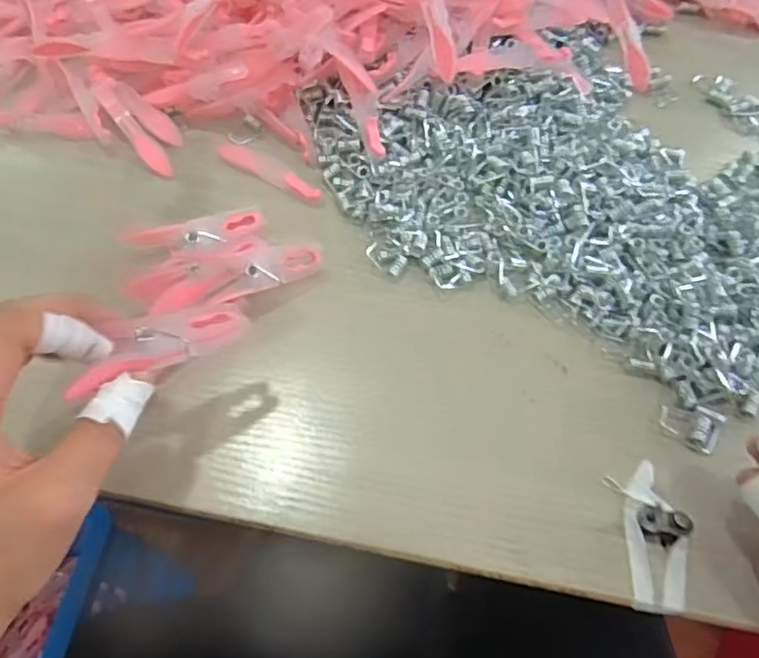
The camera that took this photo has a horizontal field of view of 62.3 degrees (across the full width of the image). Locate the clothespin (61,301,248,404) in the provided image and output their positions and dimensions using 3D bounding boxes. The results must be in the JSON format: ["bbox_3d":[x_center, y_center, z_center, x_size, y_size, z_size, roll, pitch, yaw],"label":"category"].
[{"bbox_3d":[-0.094,0.005,0.269,0.078,0.007,0.026,-23,64,-32],"label":"clothespin"}]

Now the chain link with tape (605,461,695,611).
[{"bbox_3d":[0.124,0.091,0.281,0.027,0.014,0.064,-4,61,-3],"label":"chain link with tape"}]

